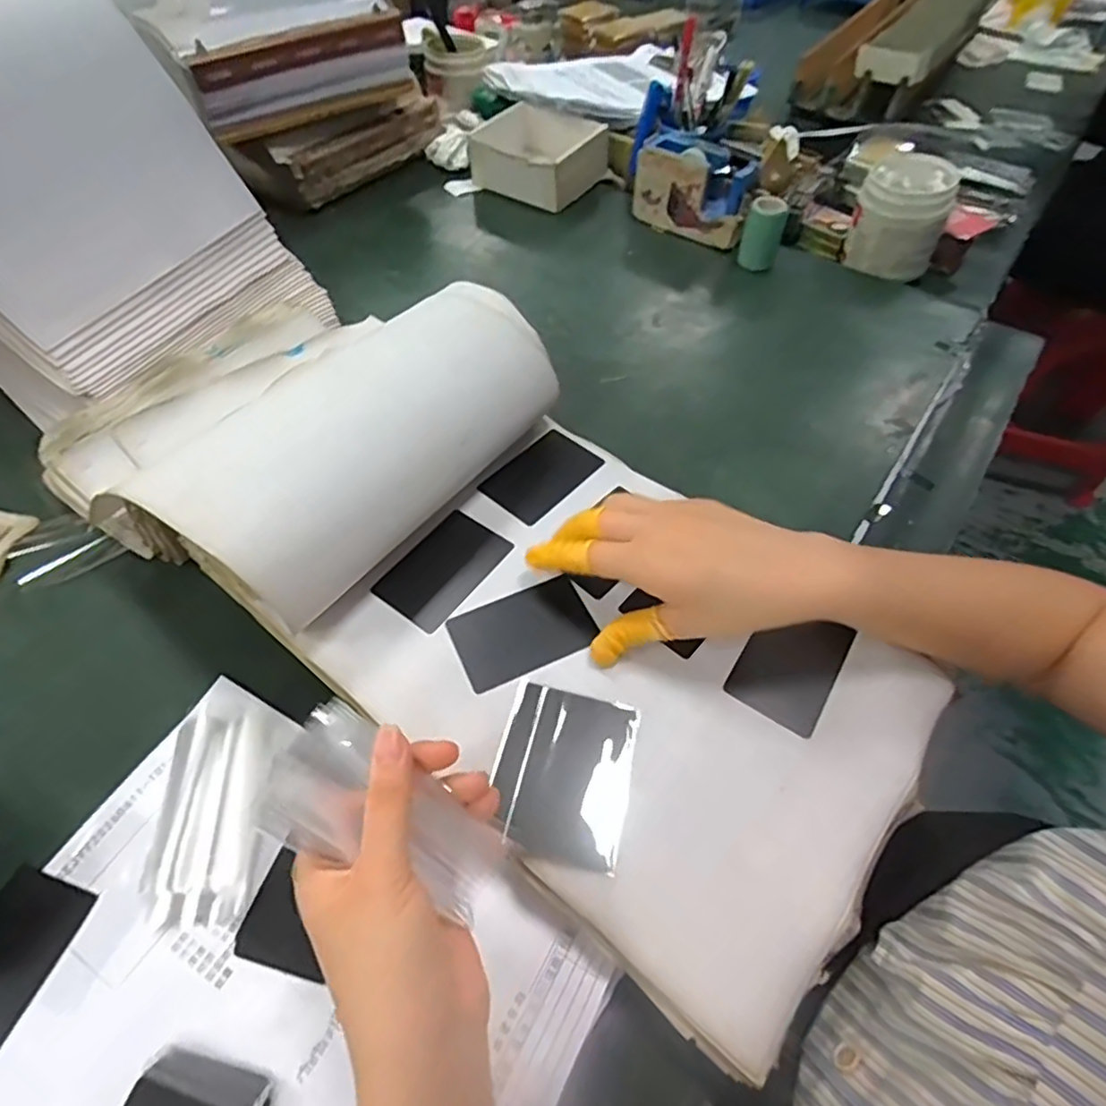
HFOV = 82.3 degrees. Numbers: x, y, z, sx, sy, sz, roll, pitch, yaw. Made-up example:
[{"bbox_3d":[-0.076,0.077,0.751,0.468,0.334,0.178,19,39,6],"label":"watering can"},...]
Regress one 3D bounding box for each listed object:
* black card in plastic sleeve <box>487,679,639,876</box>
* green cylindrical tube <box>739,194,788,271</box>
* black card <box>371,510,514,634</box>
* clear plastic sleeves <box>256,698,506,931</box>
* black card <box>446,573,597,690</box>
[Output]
[{"bbox_3d":[0.005,0.117,0.341,0.071,0.005,0.087,11,56,6],"label":"black card in plastic sleeve"},{"bbox_3d":[0.229,-0.351,0.690,0.039,0.062,0.032,17,56,11],"label":"green cylindrical tube"},{"bbox_3d":[-0.072,0.010,0.421,0.051,0.004,0.084,34,60,15],"label":"black card"},{"bbox_3d":[-0.071,0.116,0.279,0.108,0.012,0.055,39,57,-16],"label":"clear plastic sleeves"},{"bbox_3d":[-0.018,0.048,0.394,0.084,0.004,0.053,-21,61,-17],"label":"black card"}]

